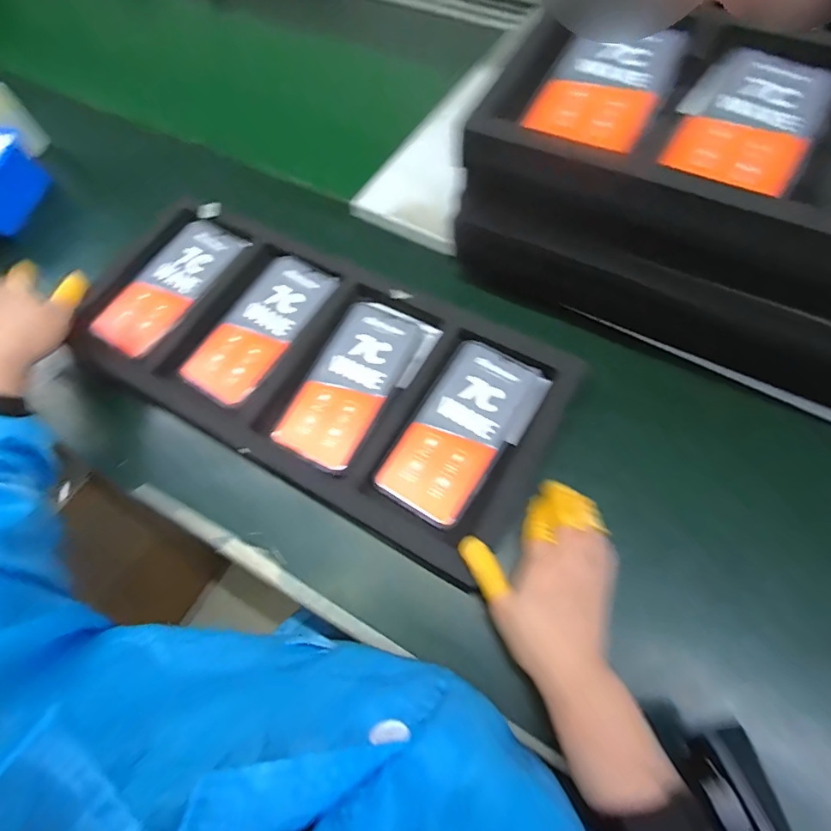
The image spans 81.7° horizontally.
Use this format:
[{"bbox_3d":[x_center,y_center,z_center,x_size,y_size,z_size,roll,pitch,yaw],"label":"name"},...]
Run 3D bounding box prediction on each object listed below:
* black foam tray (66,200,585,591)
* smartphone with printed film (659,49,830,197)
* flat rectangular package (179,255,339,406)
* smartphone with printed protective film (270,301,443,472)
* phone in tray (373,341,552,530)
[{"bbox_3d":[-0.105,-0.052,0.459,0.471,0.026,0.207,27,69,14],"label":"black foam tray"},{"bbox_3d":[0.239,-0.213,0.348,0.091,0.011,0.153,32,70,16],"label":"smartphone with printed film"},{"bbox_3d":[-0.153,-0.090,0.479,0.076,0.012,0.168,30,69,15],"label":"flat rectangular package"},{"bbox_3d":[-0.053,-0.029,0.446,0.089,0.011,0.163,25,68,13],"label":"smartphone with printed protective film"},{"bbox_3d":[0.042,0.013,0.419,0.086,0.008,0.164,30,69,15],"label":"phone in tray"}]

